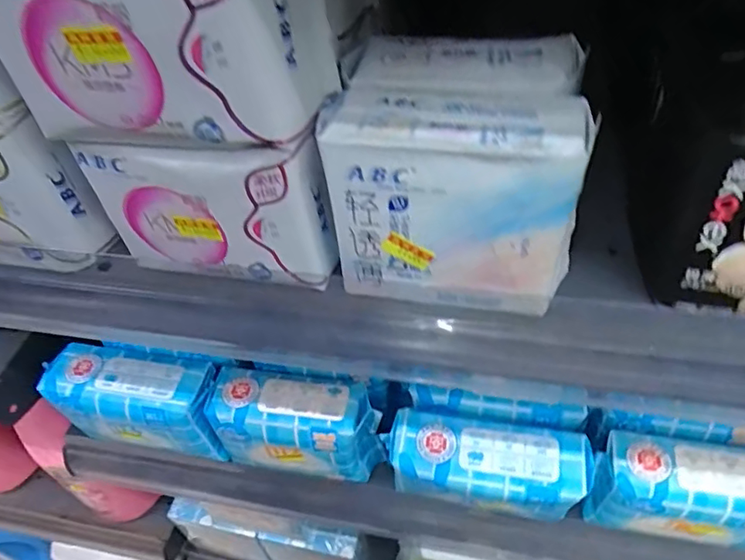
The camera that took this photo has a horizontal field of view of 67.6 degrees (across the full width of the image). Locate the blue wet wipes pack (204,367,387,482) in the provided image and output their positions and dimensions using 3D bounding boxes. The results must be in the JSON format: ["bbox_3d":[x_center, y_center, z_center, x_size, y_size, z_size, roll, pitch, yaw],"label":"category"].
[{"bbox_3d":[-0.055,0.111,0.426,0.119,0.079,0.050,4,49,9],"label":"blue wet wipes pack"}]

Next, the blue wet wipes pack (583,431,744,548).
[{"bbox_3d":[0.209,0.136,0.367,0.119,0.066,0.049,5,49,10],"label":"blue wet wipes pack"}]

